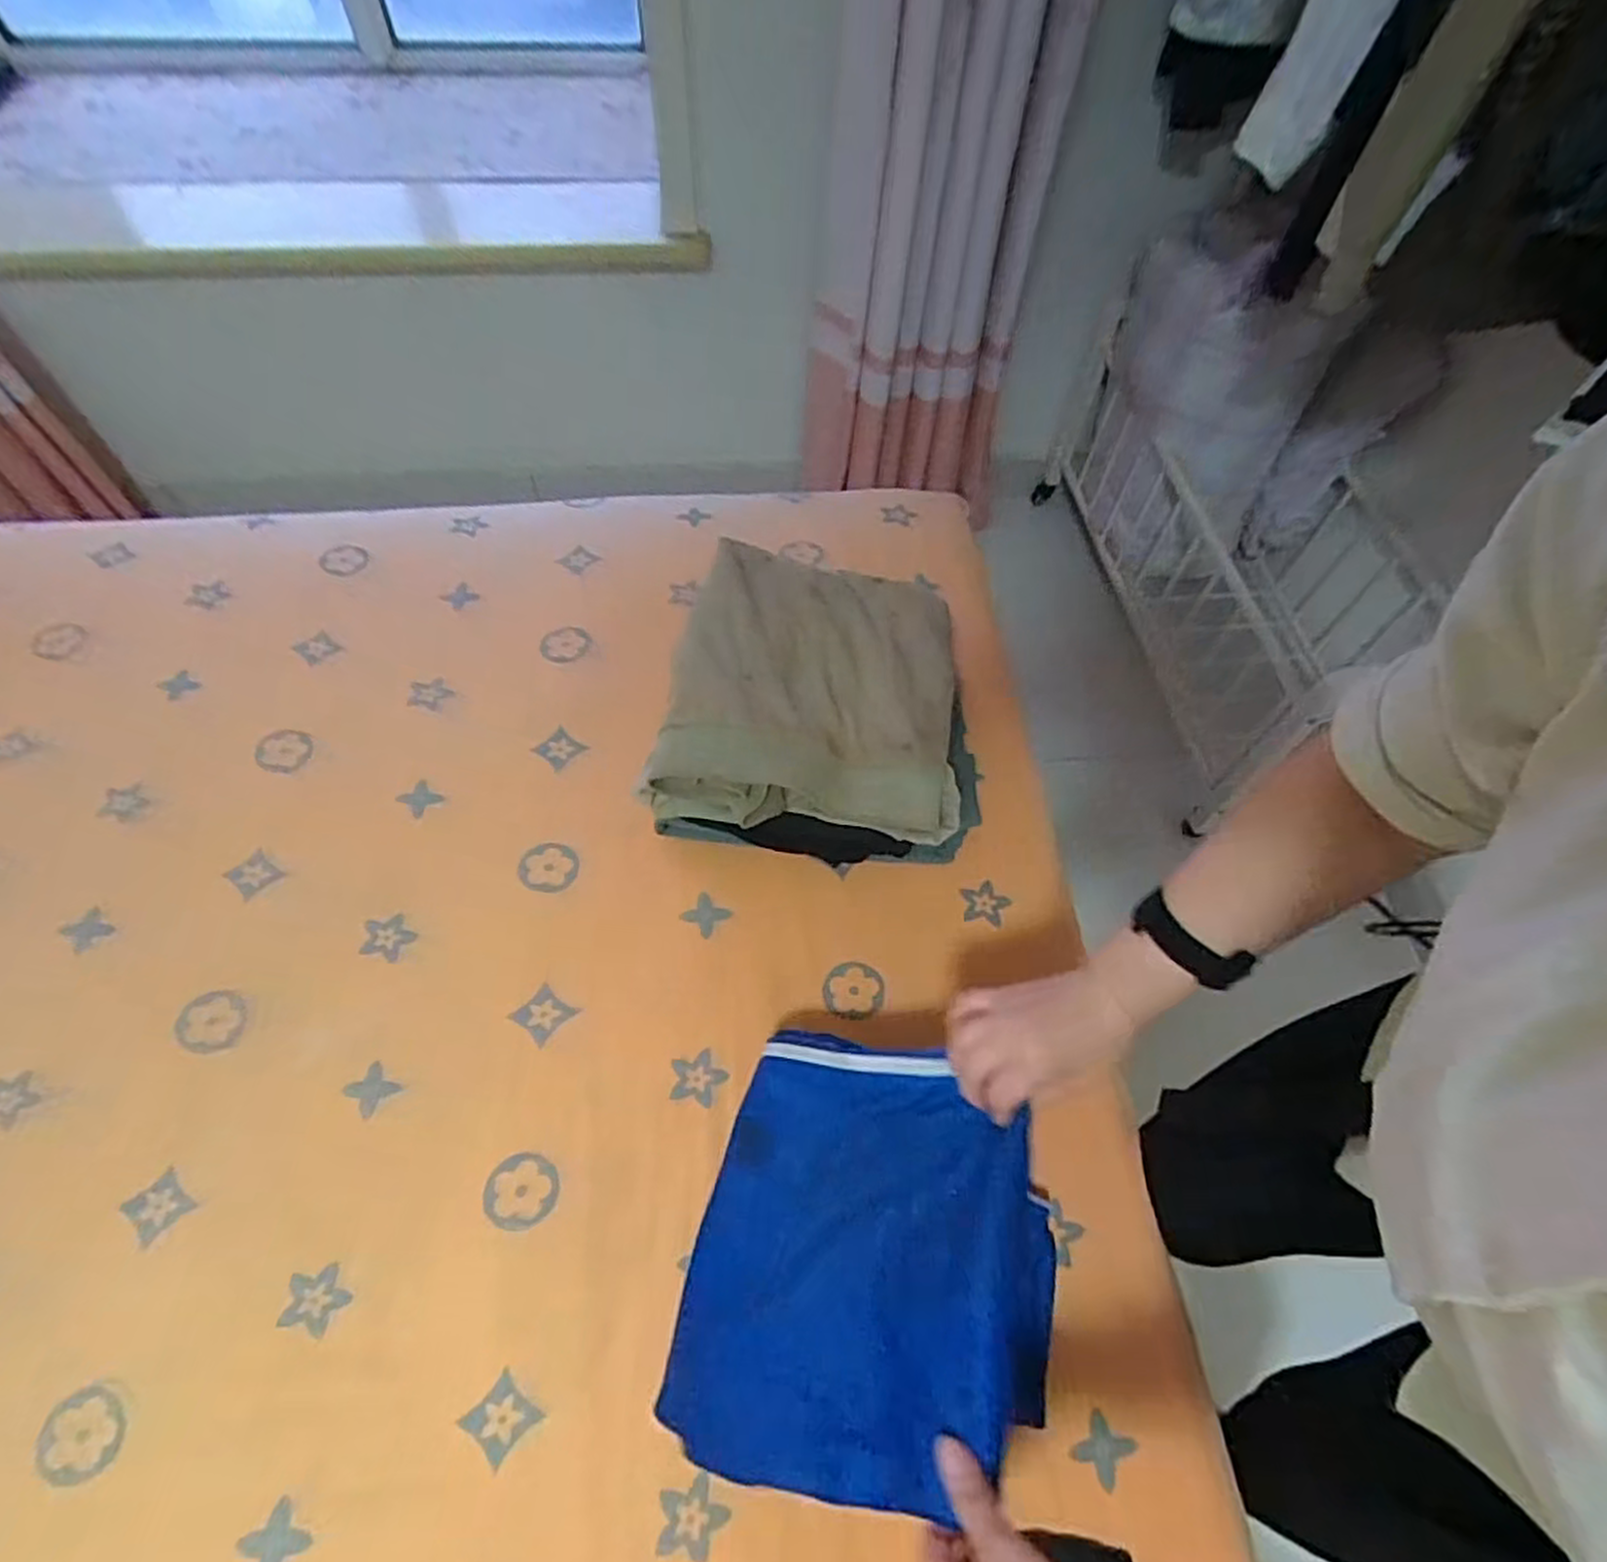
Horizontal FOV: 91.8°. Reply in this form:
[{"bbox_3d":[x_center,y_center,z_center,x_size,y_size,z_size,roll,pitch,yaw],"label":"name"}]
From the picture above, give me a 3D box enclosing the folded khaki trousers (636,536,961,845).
[{"bbox_3d":[0.016,-0.097,0.767,0.282,0.072,0.299,7,59,1],"label":"folded khaki trousers"}]

